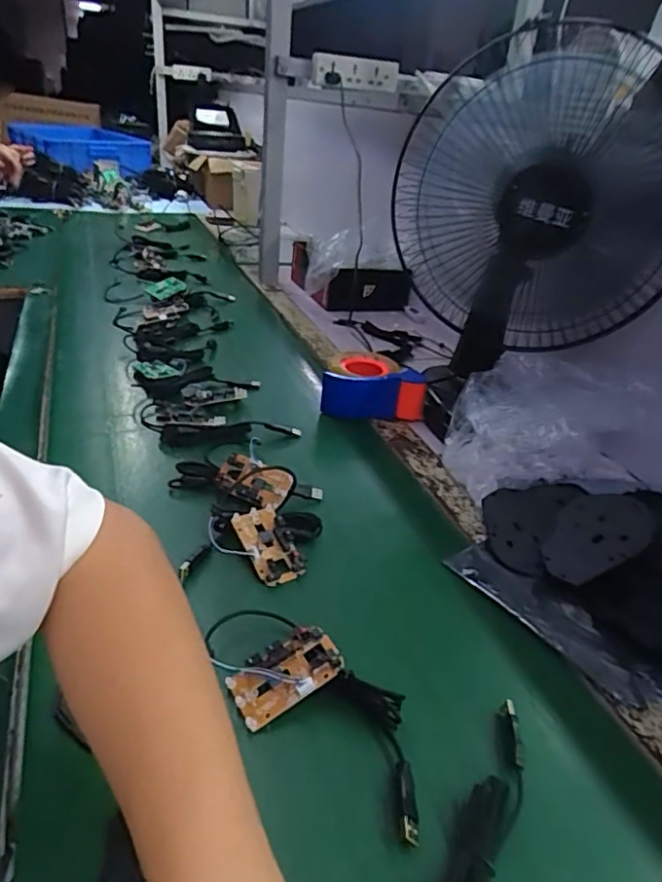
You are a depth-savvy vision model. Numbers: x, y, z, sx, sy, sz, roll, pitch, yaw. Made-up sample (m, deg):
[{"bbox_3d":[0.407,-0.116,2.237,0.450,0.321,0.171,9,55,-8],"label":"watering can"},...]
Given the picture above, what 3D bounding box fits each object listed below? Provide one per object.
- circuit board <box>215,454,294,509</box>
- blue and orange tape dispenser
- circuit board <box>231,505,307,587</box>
[{"bbox_3d":[-0.082,0.040,0.608,0.077,0.016,0.045,24,66,16],"label":"circuit board"},{"bbox_3d":[0.057,-0.084,0.843,0.142,0.063,0.126,4,30,-3],"label":"blue and orange tape dispenser"},{"bbox_3d":[-0.058,0.097,0.539,0.043,0.015,0.077,-14,51,-31],"label":"circuit board"}]

